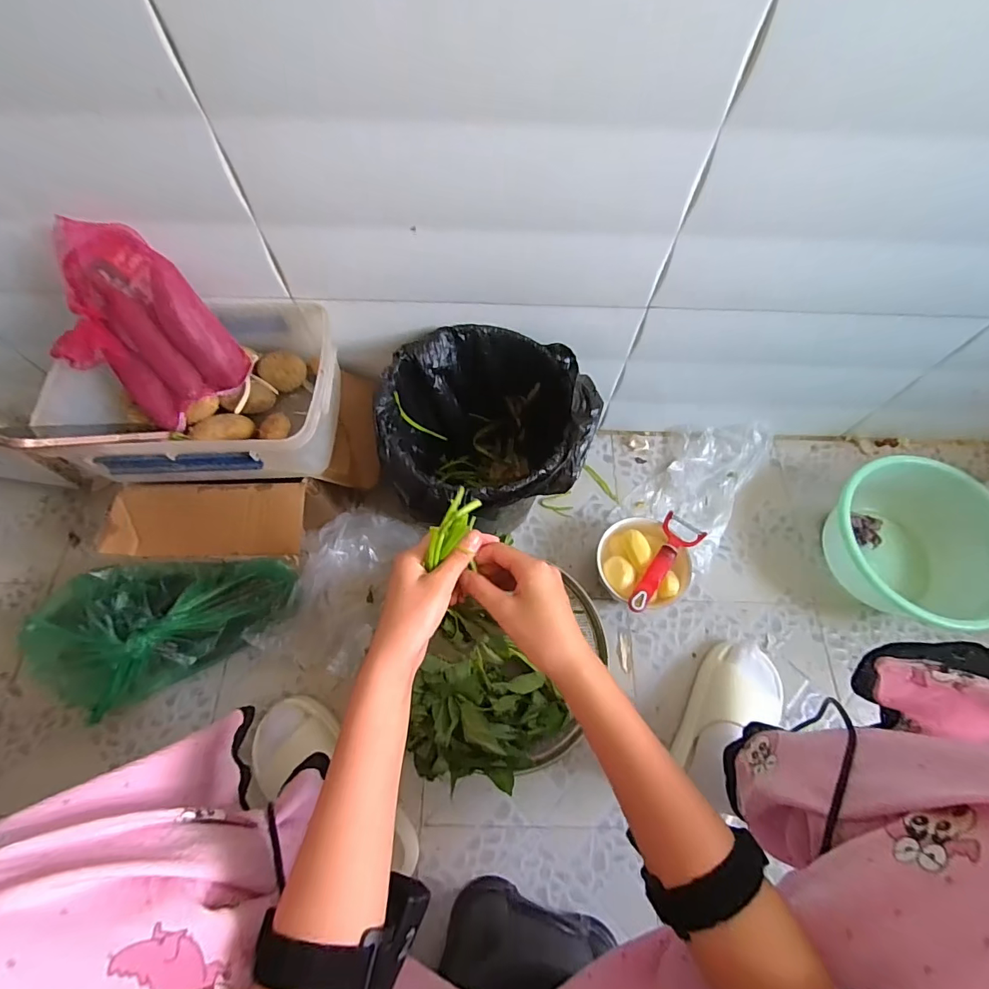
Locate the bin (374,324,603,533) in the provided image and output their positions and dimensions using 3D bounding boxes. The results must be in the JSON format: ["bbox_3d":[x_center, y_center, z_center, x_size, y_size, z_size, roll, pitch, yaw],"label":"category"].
[{"bbox_3d":[-0.010,-0.066,0.661,0.253,0.244,0.245,9,66,4],"label":"bin"}]

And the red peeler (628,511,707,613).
[{"bbox_3d":[0.247,0.105,0.686,0.061,0.017,0.164,34,70,13],"label":"red peeler"}]

